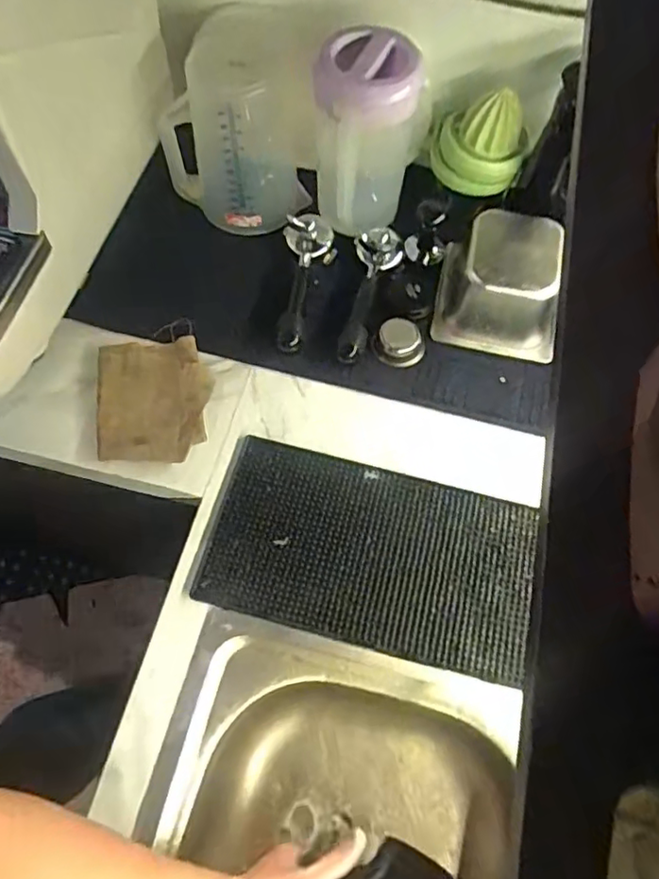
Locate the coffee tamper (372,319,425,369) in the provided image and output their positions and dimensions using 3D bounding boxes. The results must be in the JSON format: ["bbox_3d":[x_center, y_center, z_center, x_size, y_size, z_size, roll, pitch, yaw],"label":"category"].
[{"bbox_3d":[0.094,-0.125,0.773,0.061,0.026,0.066,1,65,-1],"label":"coffee tamper"}]

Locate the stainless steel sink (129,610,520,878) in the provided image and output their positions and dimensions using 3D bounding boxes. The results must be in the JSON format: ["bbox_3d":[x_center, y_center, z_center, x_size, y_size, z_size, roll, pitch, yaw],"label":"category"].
[{"bbox_3d":[-0.040,0.464,0.585,0.321,0.168,0.493,13,65,5],"label":"stainless steel sink"}]

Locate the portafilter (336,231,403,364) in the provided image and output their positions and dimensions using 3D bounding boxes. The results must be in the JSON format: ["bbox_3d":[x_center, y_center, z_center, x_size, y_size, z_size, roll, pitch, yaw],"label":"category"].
[{"bbox_3d":[0.051,-0.199,0.783,0.064,0.058,0.212,14,67,4],"label":"portafilter"}]

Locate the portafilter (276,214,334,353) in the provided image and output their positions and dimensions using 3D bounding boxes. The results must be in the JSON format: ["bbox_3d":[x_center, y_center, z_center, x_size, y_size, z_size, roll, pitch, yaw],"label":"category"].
[{"bbox_3d":[-0.032,-0.217,0.787,0.070,0.061,0.195,3,67,-1],"label":"portafilter"}]

